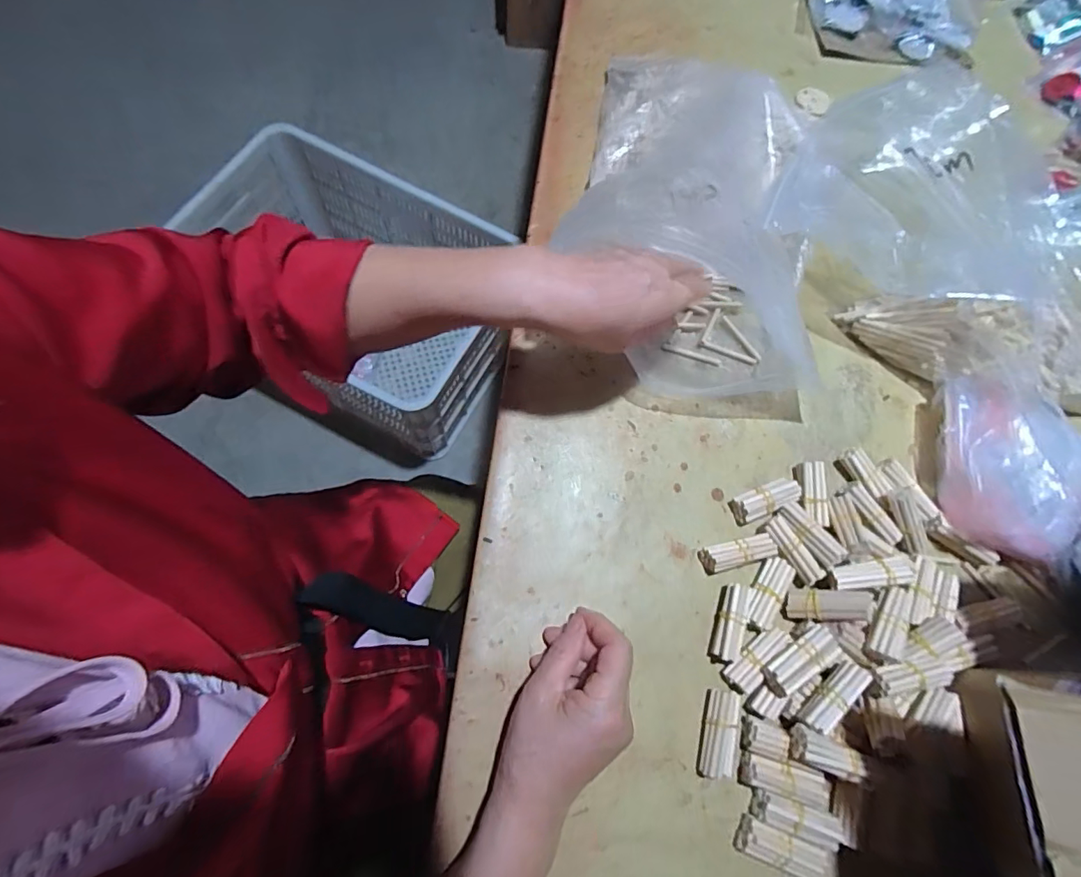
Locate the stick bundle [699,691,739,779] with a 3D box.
[{"bbox_3d":[0.127,0.209,0.362,0.022,0.018,0.055,14,71,-1],"label":"stick bundle"}]

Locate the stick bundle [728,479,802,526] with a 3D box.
[{"bbox_3d":[0.187,0.051,0.422,0.056,0.014,0.023,-22,75,-12],"label":"stick bundle"}]

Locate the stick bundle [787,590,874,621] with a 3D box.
[{"bbox_3d":[0.216,0.125,0.383,0.057,0.013,0.023,-14,63,38],"label":"stick bundle"}]

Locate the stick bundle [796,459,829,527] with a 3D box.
[{"bbox_3d":[0.227,0.046,0.426,0.022,0.013,0.053,7,71,-3],"label":"stick bundle"}]

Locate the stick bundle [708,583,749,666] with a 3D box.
[{"bbox_3d":[0.143,0.139,0.385,0.018,0.020,0.058,16,71,0],"label":"stick bundle"}]

